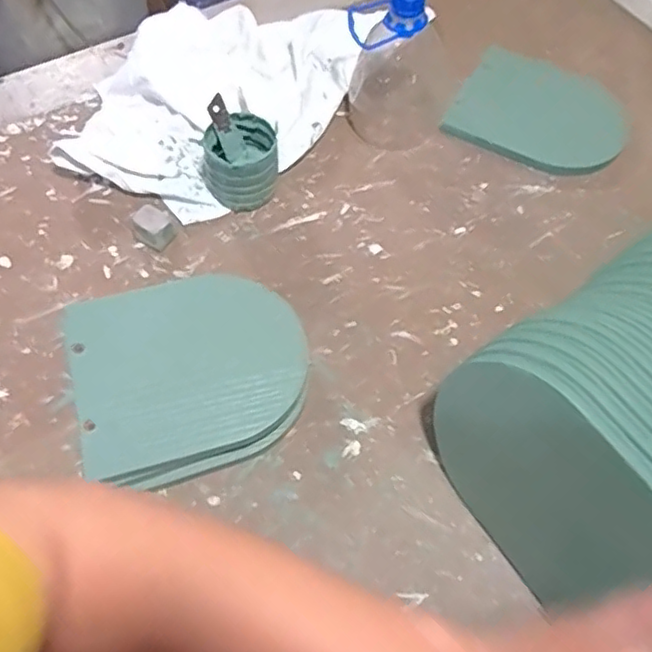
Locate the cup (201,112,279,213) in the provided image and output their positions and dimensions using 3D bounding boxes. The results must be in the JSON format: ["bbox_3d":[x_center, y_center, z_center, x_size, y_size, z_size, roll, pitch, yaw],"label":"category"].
[{"bbox_3d":[-0.077,-0.146,0.558,0.066,0.065,0.060,0,61,-1],"label":"cup"}]

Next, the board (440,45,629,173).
[{"bbox_3d":[0.230,-0.229,0.647,0.170,0.015,0.147,22,63,11],"label":"board"}]

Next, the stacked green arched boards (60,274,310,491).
[{"bbox_3d":[-0.103,0.037,0.474,0.173,0.042,0.154,-16,65,-9],"label":"stacked green arched boards"}]

